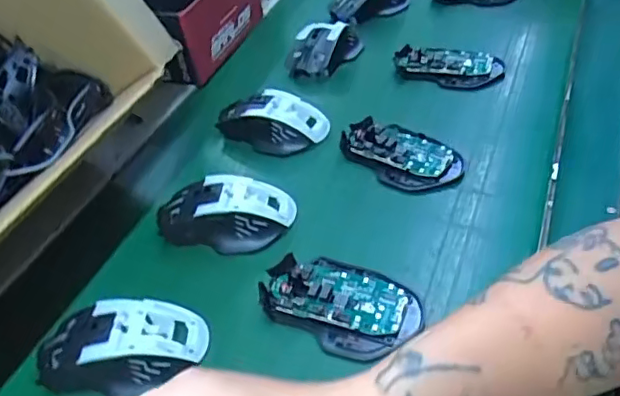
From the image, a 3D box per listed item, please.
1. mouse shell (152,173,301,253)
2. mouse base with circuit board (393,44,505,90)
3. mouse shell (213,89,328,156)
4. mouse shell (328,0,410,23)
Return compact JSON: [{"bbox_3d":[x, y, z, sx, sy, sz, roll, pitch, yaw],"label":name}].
[{"bbox_3d":[-0.072,0.013,0.494,0.113,0.036,0.059,-4,42,4],"label":"mouse shell"},{"bbox_3d":[0.152,-0.149,0.652,0.116,0.026,0.058,18,48,25],"label":"mouse base with circuit board"},{"bbox_3d":[-0.039,-0.075,0.586,0.107,0.039,0.054,6,44,14],"label":"mouse shell"},{"bbox_3d":[0.079,-0.263,0.779,0.101,0.045,0.053,-14,43,-8],"label":"mouse shell"}]

